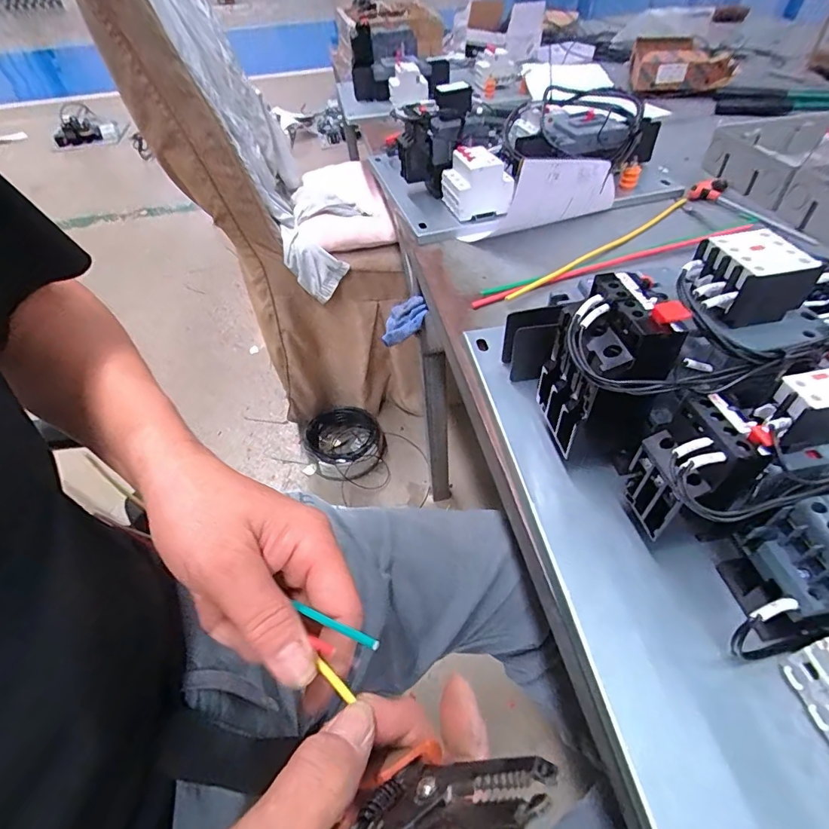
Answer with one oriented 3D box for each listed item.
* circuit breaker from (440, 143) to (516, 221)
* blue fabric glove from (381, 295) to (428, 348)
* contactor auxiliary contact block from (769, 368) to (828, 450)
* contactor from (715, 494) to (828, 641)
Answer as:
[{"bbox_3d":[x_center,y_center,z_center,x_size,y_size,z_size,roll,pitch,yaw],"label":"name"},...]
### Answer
[{"bbox_3d":[0.086,-0.321,0.639,0.086,0.076,0.071,-10,47,-4],"label":"circuit breaker"},{"bbox_3d":[-0.013,-0.141,0.686,0.084,0.030,0.051,-32,71,28],"label":"blue fabric glove"},{"bbox_3d":[0.217,-0.004,0.246,0.043,0.033,0.024,-10,47,-3],"label":"contactor auxiliary contact block"},{"bbox_3d":[0.222,0.080,0.249,0.067,0.088,0.055,-3,47,3],"label":"contactor"}]

